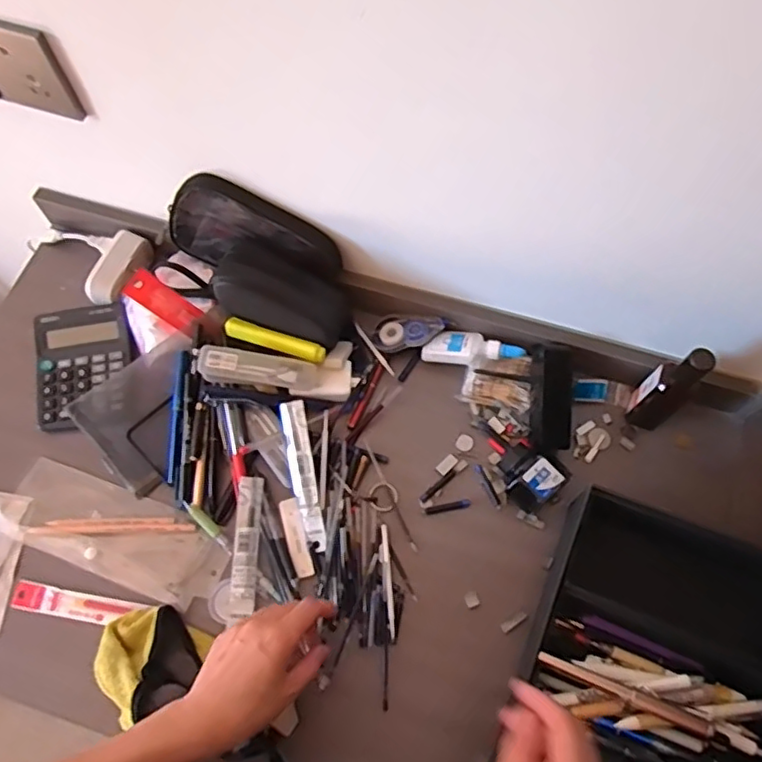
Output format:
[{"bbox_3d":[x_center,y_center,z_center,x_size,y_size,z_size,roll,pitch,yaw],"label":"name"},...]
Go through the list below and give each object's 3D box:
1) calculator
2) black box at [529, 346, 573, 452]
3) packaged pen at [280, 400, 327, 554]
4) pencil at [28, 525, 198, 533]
[{"bbox_3d":[-0.322,-0.021,0.677,0.108,0.017,0.130,-12,75,-6],"label":"calculator"},{"bbox_3d":[0.181,0.018,0.642,0.039,0.030,0.107,2,90,-2],"label":"black box"},{"bbox_3d":[-0.078,0.096,0.624,0.025,0.014,0.151,-11,81,-7],"label":"packaged pen"},{"bbox_3d":[-0.266,0.147,0.611,0.159,0.005,0.008,1,68,-2],"label":"pencil"}]

